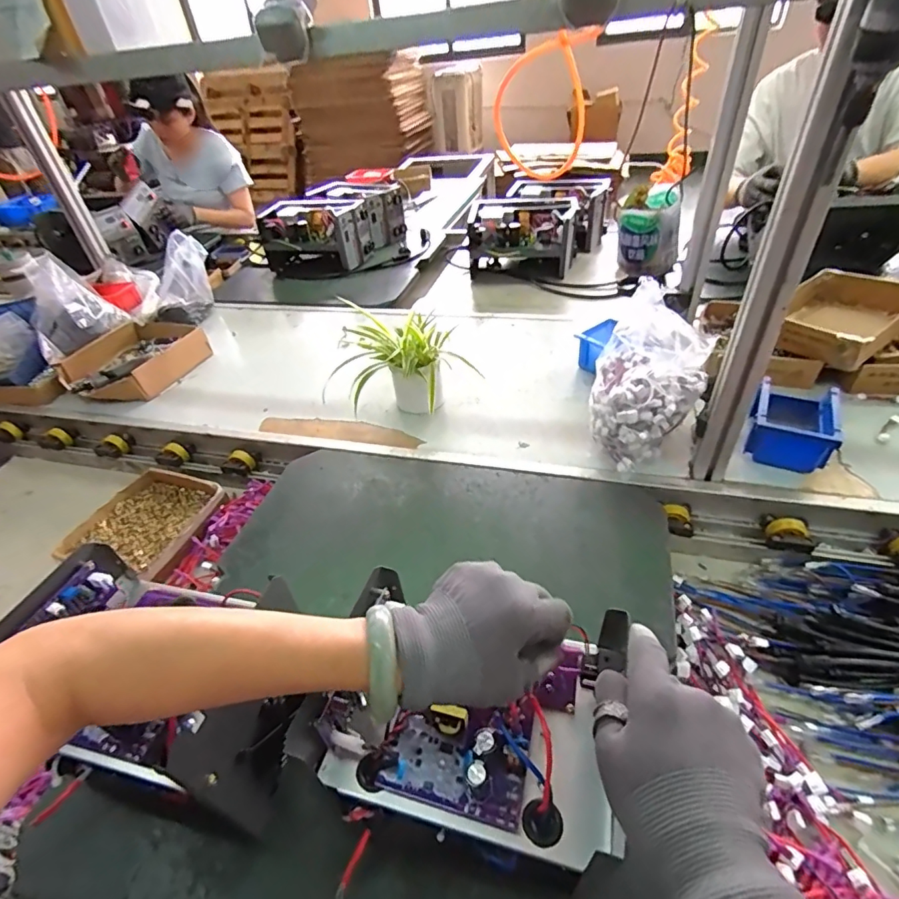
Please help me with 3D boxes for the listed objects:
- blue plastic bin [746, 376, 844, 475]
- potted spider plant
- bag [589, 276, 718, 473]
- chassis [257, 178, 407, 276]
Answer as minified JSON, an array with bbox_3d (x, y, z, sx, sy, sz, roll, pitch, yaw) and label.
[{"bbox_3d":[0.512,-0.041,0.727,0.102,0.071,0.149,18,47,26],"label":"blue plastic bin"},{"bbox_3d":[-0.103,-0.149,0.892,0.203,0.141,0.189,23,50,29],"label":"potted spider plant"},{"bbox_3d":[0.295,-0.097,0.733,0.153,0.199,0.188,15,45,23],"label":"bag"},{"bbox_3d":[-0.358,-0.726,1.597,0.340,0.187,0.423,10,44,18],"label":"chassis"}]

